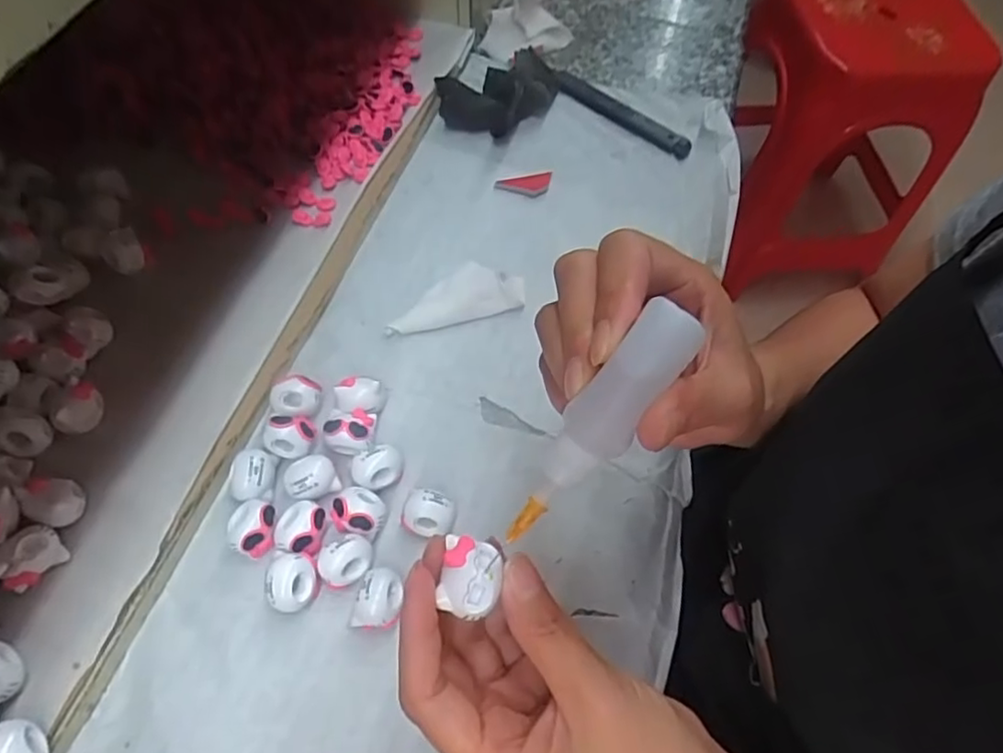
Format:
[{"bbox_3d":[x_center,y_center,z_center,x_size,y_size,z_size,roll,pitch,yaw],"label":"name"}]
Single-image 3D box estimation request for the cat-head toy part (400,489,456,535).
[{"bbox_3d":[-0.036,0.068,0.313,0.025,0.019,0.021,12,61,4],"label":"cat-head toy part"}]

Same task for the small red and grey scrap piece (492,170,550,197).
[{"bbox_3d":[0.016,-0.128,0.428,0.039,0.004,0.018,-8,79,-14],"label":"small red and grey scrap piece"}]

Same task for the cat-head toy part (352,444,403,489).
[{"bbox_3d":[-0.062,0.046,0.322,0.020,0.018,0.024,39,66,17],"label":"cat-head toy part"}]

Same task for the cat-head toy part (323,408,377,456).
[{"bbox_3d":[-0.078,0.028,0.329,0.025,0.019,0.023,1,61,-2],"label":"cat-head toy part"}]

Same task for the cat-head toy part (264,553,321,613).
[{"bbox_3d":[-0.094,0.095,0.292,0.021,0.023,0.024,-2,61,-4],"label":"cat-head toy part"}]

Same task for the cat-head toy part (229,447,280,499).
[{"bbox_3d":[-0.123,0.048,0.315,0.020,0.013,0.025,7,61,1],"label":"cat-head toy part"}]

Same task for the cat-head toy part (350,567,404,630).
[{"bbox_3d":[-0.057,0.101,0.292,0.020,0.018,0.026,2,61,-2],"label":"cat-head toy part"}]

